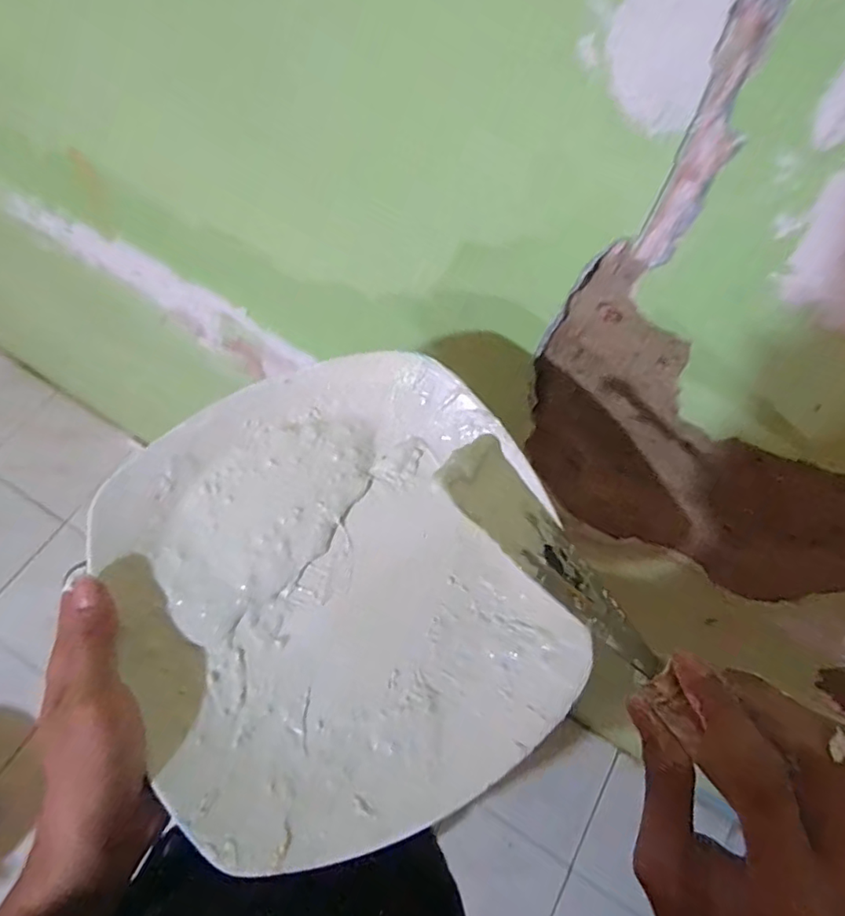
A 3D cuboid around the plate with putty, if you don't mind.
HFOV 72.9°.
[{"bbox_3d":[-0.044,0.065,0.298,0.217,0.053,0.230,0,63,0],"label":"plate with putty"}]

